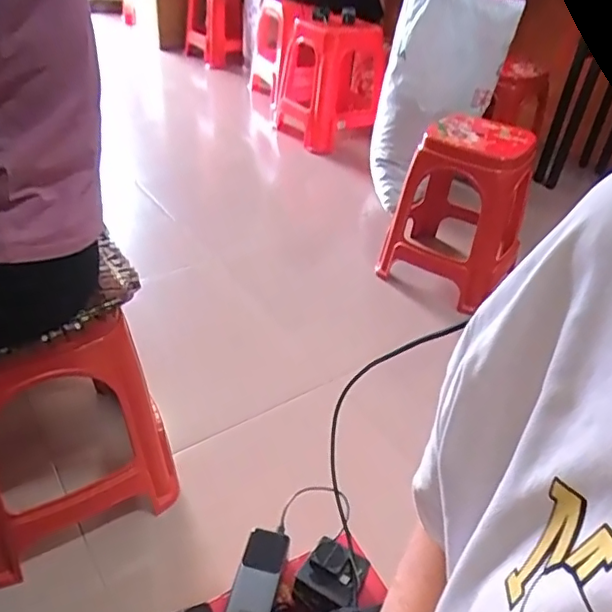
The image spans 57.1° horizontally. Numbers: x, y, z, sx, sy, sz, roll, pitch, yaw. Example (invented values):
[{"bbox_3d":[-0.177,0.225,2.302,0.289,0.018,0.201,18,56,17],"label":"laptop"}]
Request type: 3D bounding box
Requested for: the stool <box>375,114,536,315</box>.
[{"bbox_3d":[0.453,-0.296,1.618,0.335,0.410,0.413,21,40,21],"label":"stool"}]

